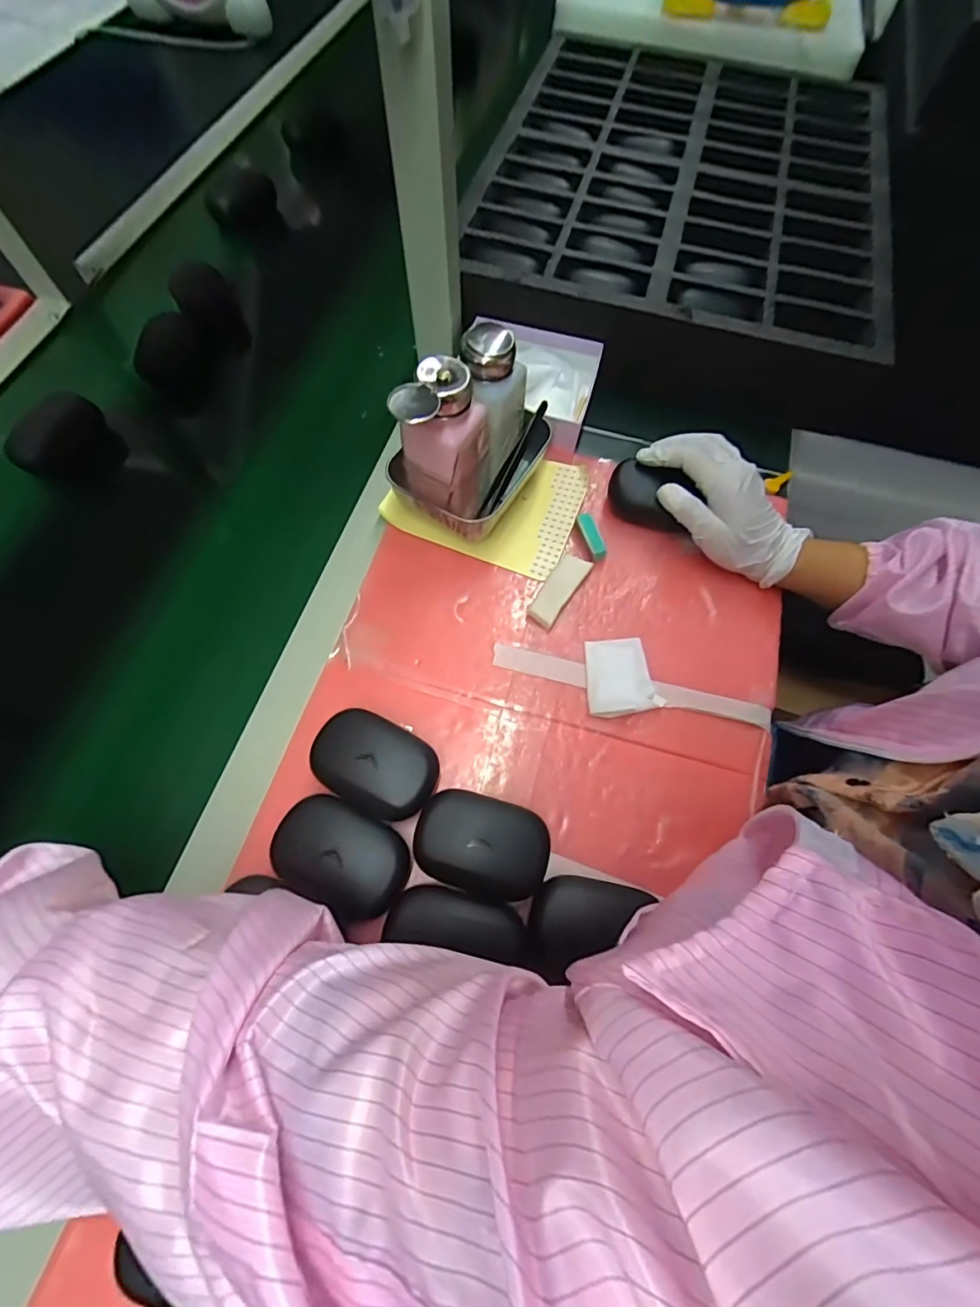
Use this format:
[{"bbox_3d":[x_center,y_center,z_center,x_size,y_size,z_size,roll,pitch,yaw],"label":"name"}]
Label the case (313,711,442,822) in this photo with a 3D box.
[{"bbox_3d":[-0.078,0.077,0.348,0.082,0.035,0.059,27,69,10],"label":"case"}]

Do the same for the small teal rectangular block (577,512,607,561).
[{"bbox_3d":[0.086,-0.100,0.435,0.013,0.019,0.041,-15,68,-7],"label":"small teal rectangular block"}]

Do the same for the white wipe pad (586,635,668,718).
[{"bbox_3d":[0.102,0.017,0.394,0.054,0.007,0.064,-3,67,-3],"label":"white wipe pad"}]

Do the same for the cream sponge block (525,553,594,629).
[{"bbox_3d":[0.057,-0.054,0.422,0.024,0.008,0.071,32,70,12],"label":"cream sponge block"}]

